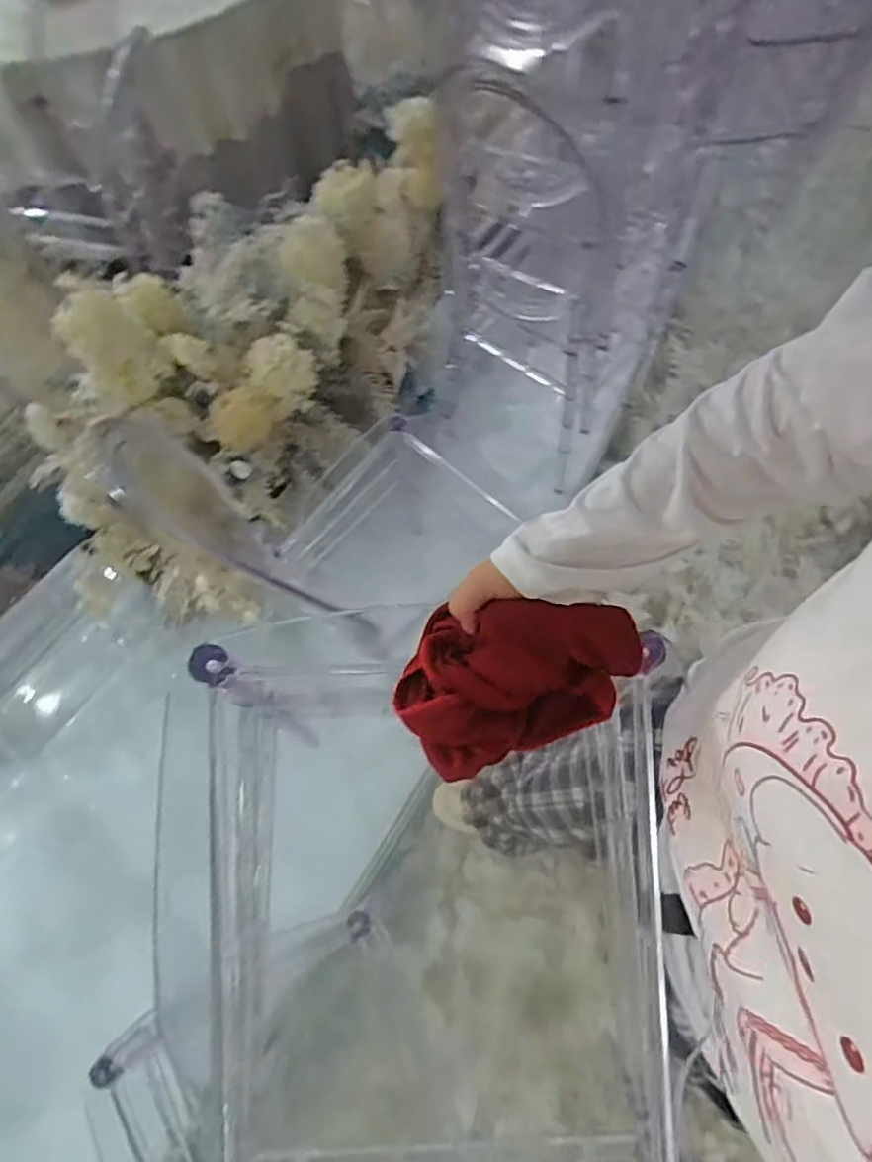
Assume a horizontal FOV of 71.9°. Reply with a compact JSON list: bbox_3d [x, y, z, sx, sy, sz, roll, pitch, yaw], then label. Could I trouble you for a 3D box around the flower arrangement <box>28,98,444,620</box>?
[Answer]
[{"bbox_3d":[-0.418,-0.557,1.464,0.582,0.436,1.339,29,69,14],"label":"flower arrangement"}]

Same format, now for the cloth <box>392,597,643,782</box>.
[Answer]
[{"bbox_3d":[0.054,0.064,0.404,0.158,0.042,0.103,-14,93,1],"label":"cloth"}]

